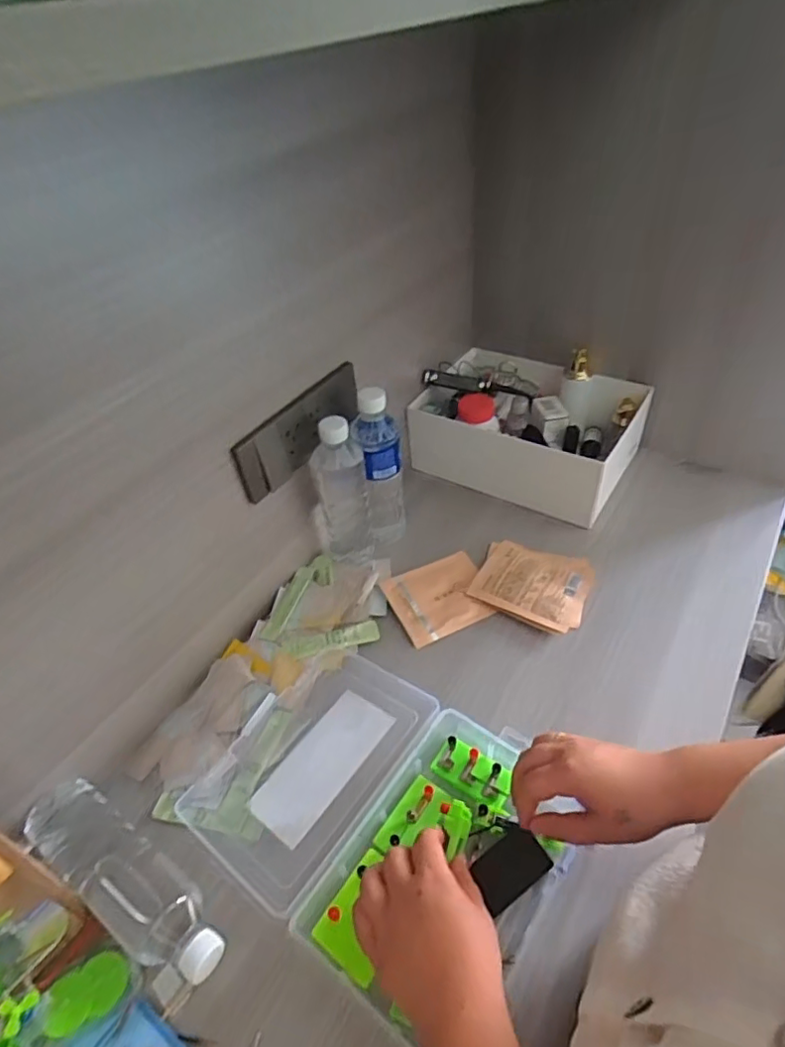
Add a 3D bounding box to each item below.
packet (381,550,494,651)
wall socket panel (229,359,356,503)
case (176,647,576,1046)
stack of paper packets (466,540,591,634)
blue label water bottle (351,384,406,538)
[{"bbox_3d":[0.060,0.088,0.707,0.120,0.008,0.108,-20,49,-15],"label":"packet"},{"bbox_3d":[-0.100,-0.103,0.639,0.017,0.075,0.185,19,50,34],"label":"wall socket panel"},{"bbox_3d":[-0.018,0.257,0.516,0.309,0.061,0.228,27,54,25],"label":"case"},{"bbox_3d":[0.173,0.072,0.700,0.132,0.017,0.113,19,51,19],"label":"stack of paper packets"},{"bbox_3d":[-0.017,-0.071,0.725,0.060,0.222,0.056,-5,45,0],"label":"blue label water bottle"}]

